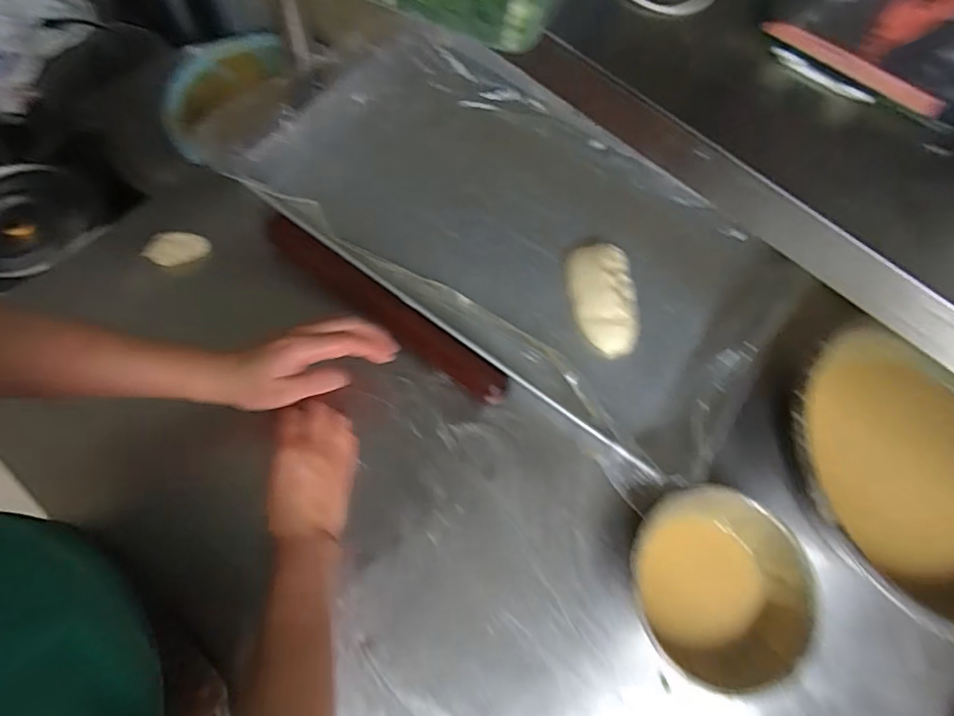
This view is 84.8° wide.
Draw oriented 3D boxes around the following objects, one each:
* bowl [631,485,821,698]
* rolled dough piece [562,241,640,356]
[{"bbox_3d":[0.221,0.209,0.484,0.164,0.059,0.152,2,68,-6],"label":"bowl"},{"bbox_3d":[0.149,-0.072,0.611,0.076,0.027,0.134,-4,69,-8],"label":"rolled dough piece"}]

